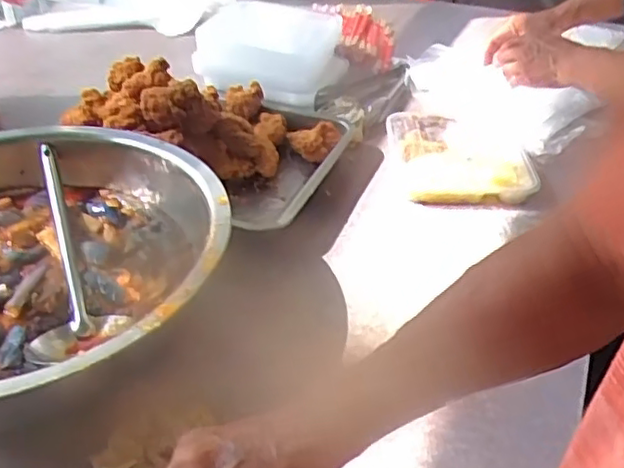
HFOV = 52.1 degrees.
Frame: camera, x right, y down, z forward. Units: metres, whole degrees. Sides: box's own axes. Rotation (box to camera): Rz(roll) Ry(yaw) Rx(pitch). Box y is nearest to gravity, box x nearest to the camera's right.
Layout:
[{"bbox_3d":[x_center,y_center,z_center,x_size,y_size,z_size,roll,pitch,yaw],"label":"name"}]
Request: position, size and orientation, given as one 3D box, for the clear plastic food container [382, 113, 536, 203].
[{"bbox_3d":[0.197,-0.109,0.868,0.172,0.038,0.186,1,35,-3],"label":"clear plastic food container"}]

